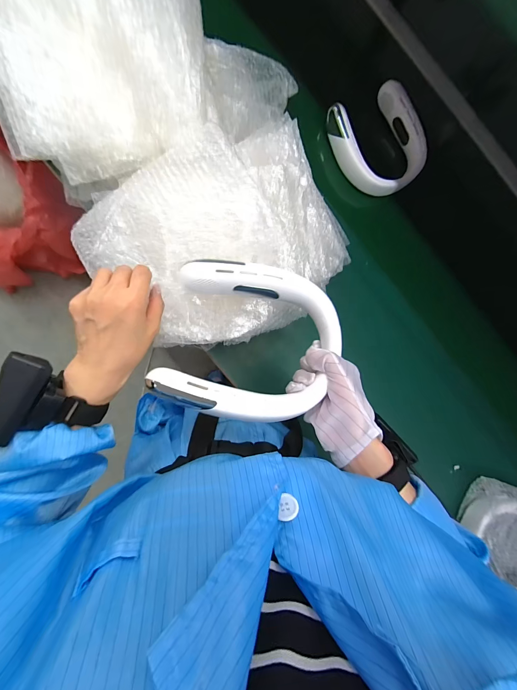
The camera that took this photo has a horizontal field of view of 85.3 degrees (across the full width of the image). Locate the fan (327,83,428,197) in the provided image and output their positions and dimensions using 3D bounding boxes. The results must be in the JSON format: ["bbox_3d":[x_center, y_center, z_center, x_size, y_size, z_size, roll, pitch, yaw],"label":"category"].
[{"bbox_3d":[0.246,-0.414,0.576,0.171,0.049,0.196,-27,90,-9],"label":"fan"}]

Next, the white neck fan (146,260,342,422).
[{"bbox_3d":[-0.007,-0.007,0.327,0.195,0.038,0.195,12,70,-3],"label":"white neck fan"}]

